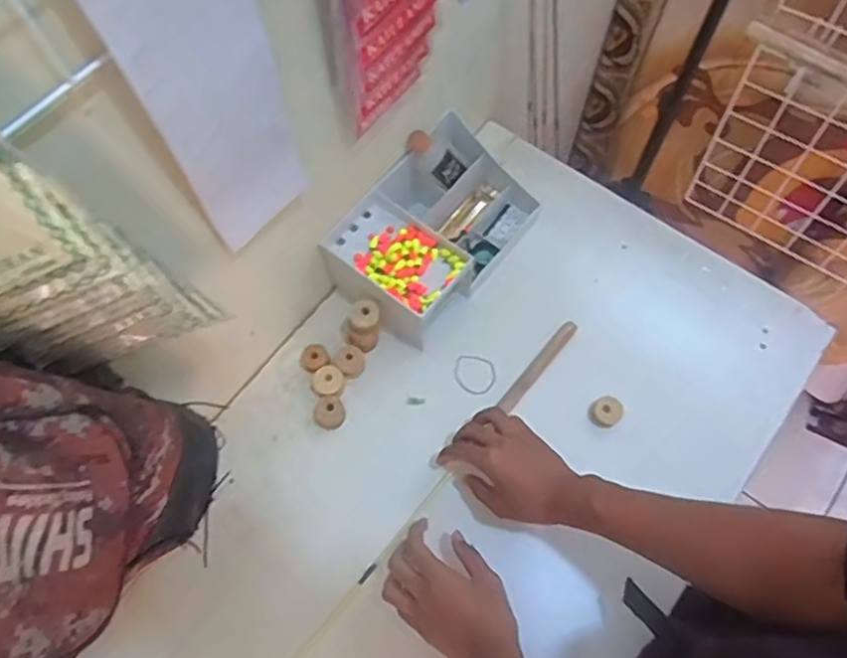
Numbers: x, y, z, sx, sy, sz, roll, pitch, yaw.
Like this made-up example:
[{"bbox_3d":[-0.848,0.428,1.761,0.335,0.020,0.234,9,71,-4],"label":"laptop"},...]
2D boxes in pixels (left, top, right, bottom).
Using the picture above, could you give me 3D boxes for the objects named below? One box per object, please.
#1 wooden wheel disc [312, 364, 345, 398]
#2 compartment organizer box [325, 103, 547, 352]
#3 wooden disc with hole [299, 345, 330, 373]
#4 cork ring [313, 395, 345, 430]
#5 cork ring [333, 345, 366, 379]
[{"bbox_3d":[-0.108,0.060,0.723,0.037,0.014,0.039,-1,67,1],"label":"wooden wheel disc"},{"bbox_3d":[0.010,-0.121,0.749,0.159,0.096,0.236,36,72,15],"label":"compartment organizer box"},{"bbox_3d":[-0.126,0.034,0.734,0.033,0.010,0.031,-1,67,1],"label":"wooden disc with hole"},{"bbox_3d":[-0.105,0.093,0.713,0.035,0.017,0.034,-1,67,1],"label":"cork ring"},{"bbox_3d":[-0.084,0.037,0.733,0.032,0.019,0.036,-40,71,-14],"label":"cork ring"}]

